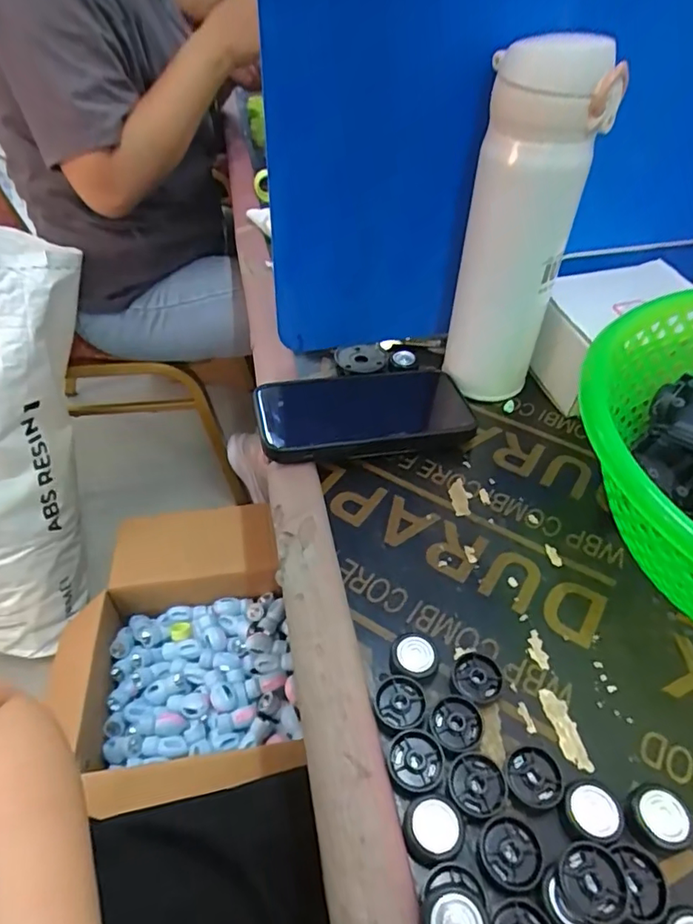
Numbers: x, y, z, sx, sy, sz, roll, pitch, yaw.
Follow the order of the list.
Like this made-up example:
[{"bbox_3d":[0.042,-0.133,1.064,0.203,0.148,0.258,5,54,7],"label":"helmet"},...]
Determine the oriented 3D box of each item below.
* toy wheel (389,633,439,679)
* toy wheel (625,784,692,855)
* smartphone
[{"bbox_3d":[0.034,0.097,0.275,0.025,0.008,0.022,-8,46,-8],"label":"toy wheel"},{"bbox_3d":[0.128,0.147,0.227,0.021,0.011,0.023,0,45,0],"label":"toy wheel"},{"bbox_3d":[0.014,-0.034,0.390,0.150,0.016,0.074,-6,44,-11],"label":"smartphone"}]

